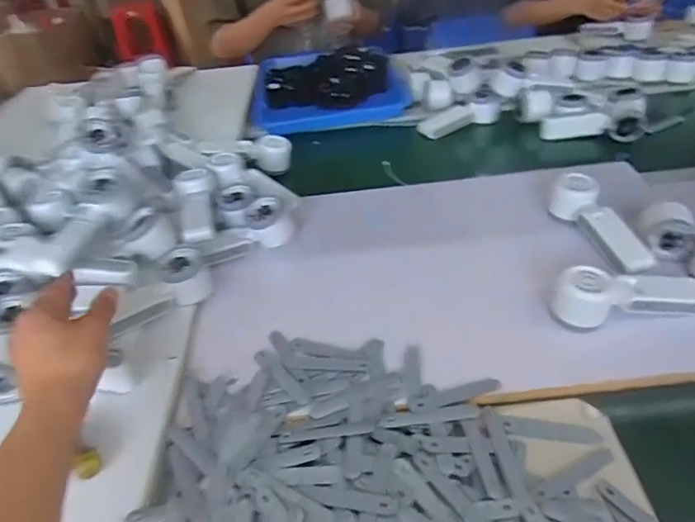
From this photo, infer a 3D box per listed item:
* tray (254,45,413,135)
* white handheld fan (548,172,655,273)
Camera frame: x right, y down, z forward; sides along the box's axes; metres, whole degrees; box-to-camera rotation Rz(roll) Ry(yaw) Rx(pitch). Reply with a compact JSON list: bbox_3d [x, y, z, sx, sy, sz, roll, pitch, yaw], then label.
[{"bbox_3d":[-0.047,-0.414,1.165,0.327,0.071,0.394,-9,39,-3],"label":"tray"},{"bbox_3d":[0.326,-0.046,0.650,0.051,0.049,0.161,-19,56,-14],"label":"white handheld fan"}]

